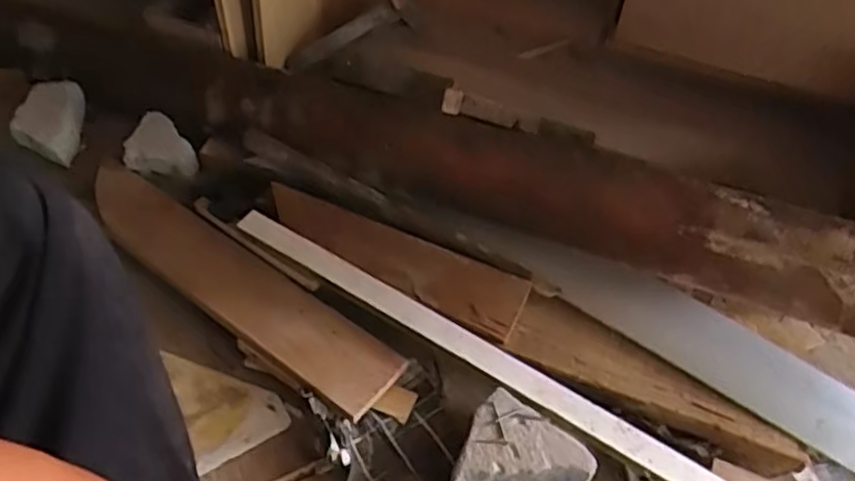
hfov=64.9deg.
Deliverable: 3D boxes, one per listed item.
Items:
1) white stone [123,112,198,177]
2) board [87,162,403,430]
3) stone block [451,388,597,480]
[{"bbox_3d":[-0.395,-0.145,1.004,0.097,0.053,0.095,3,49,-1],"label":"white stone"},{"bbox_3d":[-0.254,0.046,0.840,0.495,0.029,0.097,32,53,18],"label":"board"},{"bbox_3d":[0.100,0.247,0.715,0.129,0.073,0.122,21,50,13],"label":"stone block"}]

